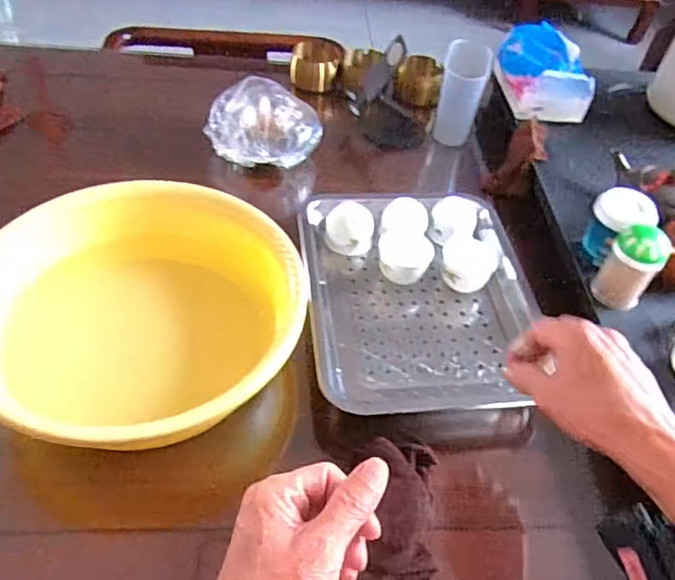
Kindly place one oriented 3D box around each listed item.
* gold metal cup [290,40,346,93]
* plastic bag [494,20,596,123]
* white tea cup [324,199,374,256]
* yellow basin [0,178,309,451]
[{"bbox_3d":[-0.033,-0.360,0.962,0.080,0.052,0.063,5,48,-2],"label":"gold metal cup"},{"bbox_3d":[0.299,-0.321,0.868,0.110,0.084,0.141,-1,48,-8],"label":"plastic bag"},{"bbox_3d":[0.014,-0.072,0.670,0.052,0.044,0.049,3,48,-4],"label":"white tea cup"},{"bbox_3d":[-0.177,0.030,0.557,0.265,0.114,0.285,3,48,-4],"label":"yellow basin"}]

